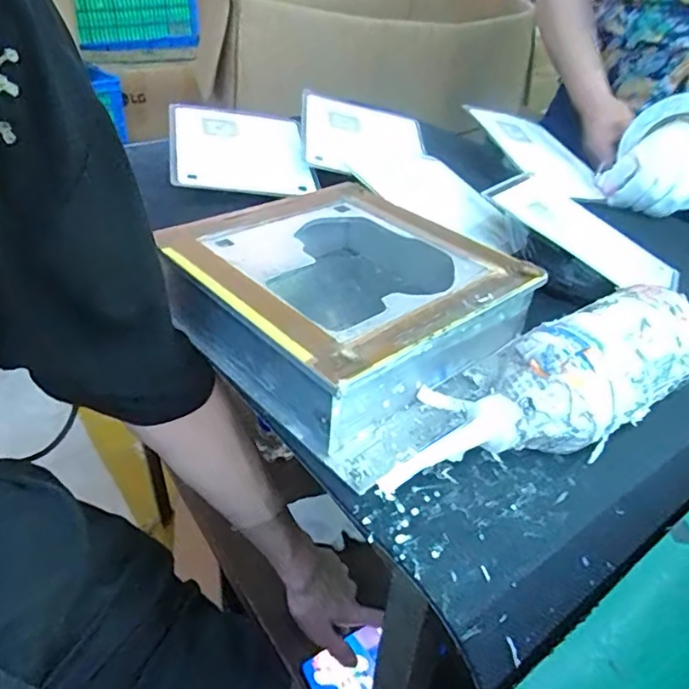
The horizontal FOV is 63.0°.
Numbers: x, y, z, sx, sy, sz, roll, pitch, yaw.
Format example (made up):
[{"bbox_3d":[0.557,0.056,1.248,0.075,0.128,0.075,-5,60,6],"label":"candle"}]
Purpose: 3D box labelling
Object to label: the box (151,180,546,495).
[{"bbox_3d":[0.006,-0.036,0.407,0.201,0.059,0.225,-27,48,-34],"label":"box"}]

